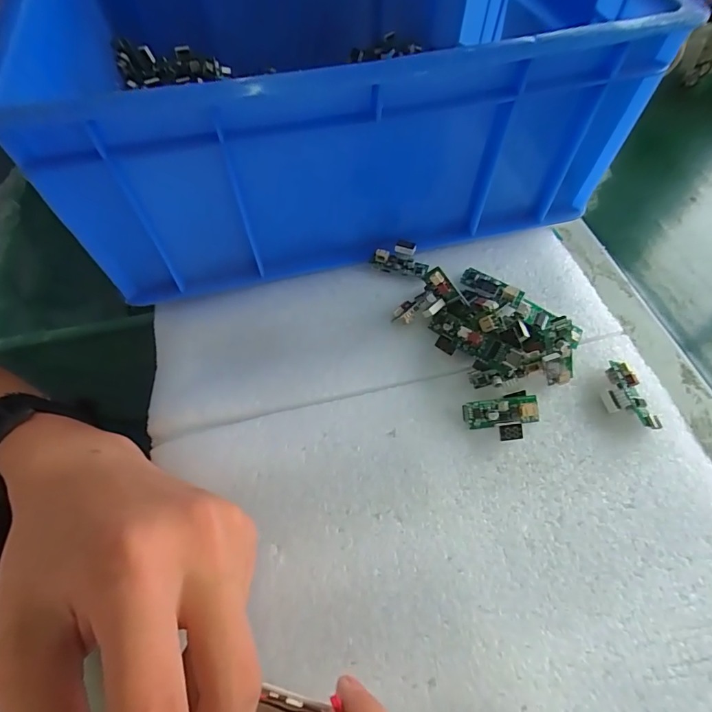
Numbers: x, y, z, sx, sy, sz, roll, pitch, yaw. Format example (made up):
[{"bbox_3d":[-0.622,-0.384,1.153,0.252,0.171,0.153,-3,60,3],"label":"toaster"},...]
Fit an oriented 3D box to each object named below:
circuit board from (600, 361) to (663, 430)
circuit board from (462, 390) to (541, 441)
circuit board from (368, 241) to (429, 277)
[{"bbox_3d":[0.143,0.023,0.227,0.019,0.011,0.038,-16,62,-11],"label":"circuit board"},{"bbox_3d":[0.076,0.033,0.220,0.037,0.010,0.024,-9,61,-7],"label":"circuit board"},{"bbox_3d":[0.028,-0.063,0.275,0.037,0.014,0.016,14,61,6],"label":"circuit board"}]

